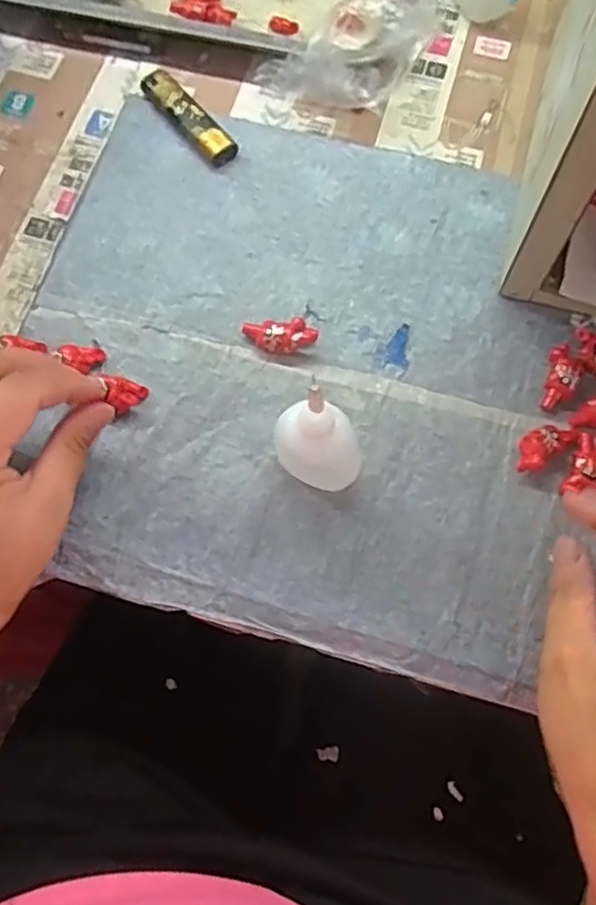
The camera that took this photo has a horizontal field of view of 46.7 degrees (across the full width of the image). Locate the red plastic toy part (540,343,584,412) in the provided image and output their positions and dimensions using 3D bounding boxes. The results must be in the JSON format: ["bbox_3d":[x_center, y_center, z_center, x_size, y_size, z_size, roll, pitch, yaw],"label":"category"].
[{"bbox_3d":[0.143,-0.040,0.376,0.018,0.012,0.037,24,74,9],"label":"red plastic toy part"}]

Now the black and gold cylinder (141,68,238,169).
[{"bbox_3d":[-0.070,-0.212,0.436,0.019,0.012,0.081,-38,75,-11],"label":"black and gold cylinder"}]

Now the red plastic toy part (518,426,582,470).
[{"bbox_3d":[0.129,-0.004,0.362,0.036,0.013,0.018,-34,74,-9],"label":"red plastic toy part"}]

